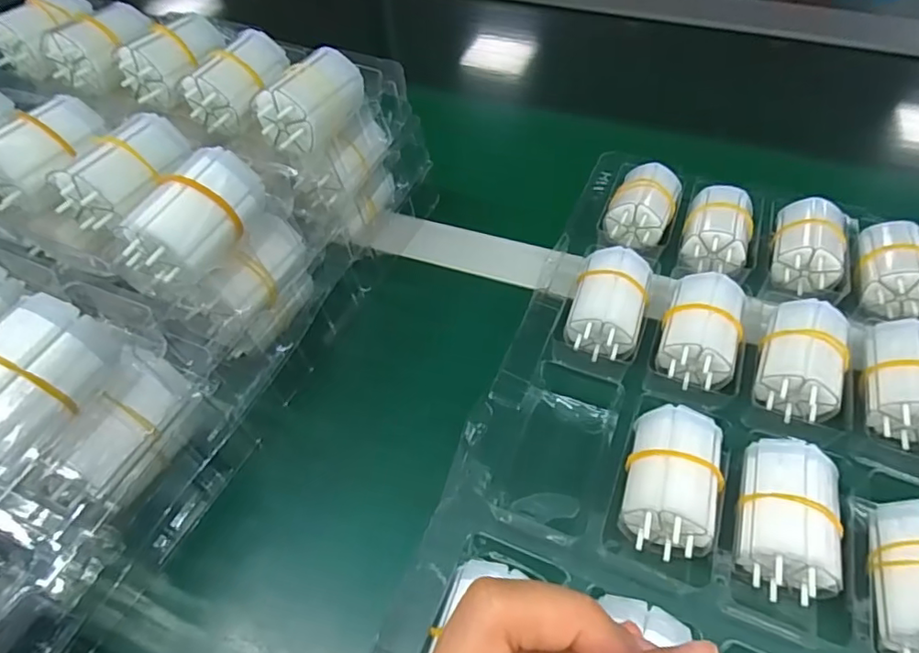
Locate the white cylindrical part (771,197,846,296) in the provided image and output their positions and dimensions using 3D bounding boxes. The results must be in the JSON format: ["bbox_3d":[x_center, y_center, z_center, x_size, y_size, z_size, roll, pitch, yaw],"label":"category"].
[{"bbox_3d":[0.221,-0.052,0.358,0.038,0.030,0.059,16,53,13],"label":"white cylindrical part"}]

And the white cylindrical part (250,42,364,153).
[{"bbox_3d":[-0.080,-0.125,0.307,0.036,0.029,0.058,16,53,14],"label":"white cylindrical part"}]

